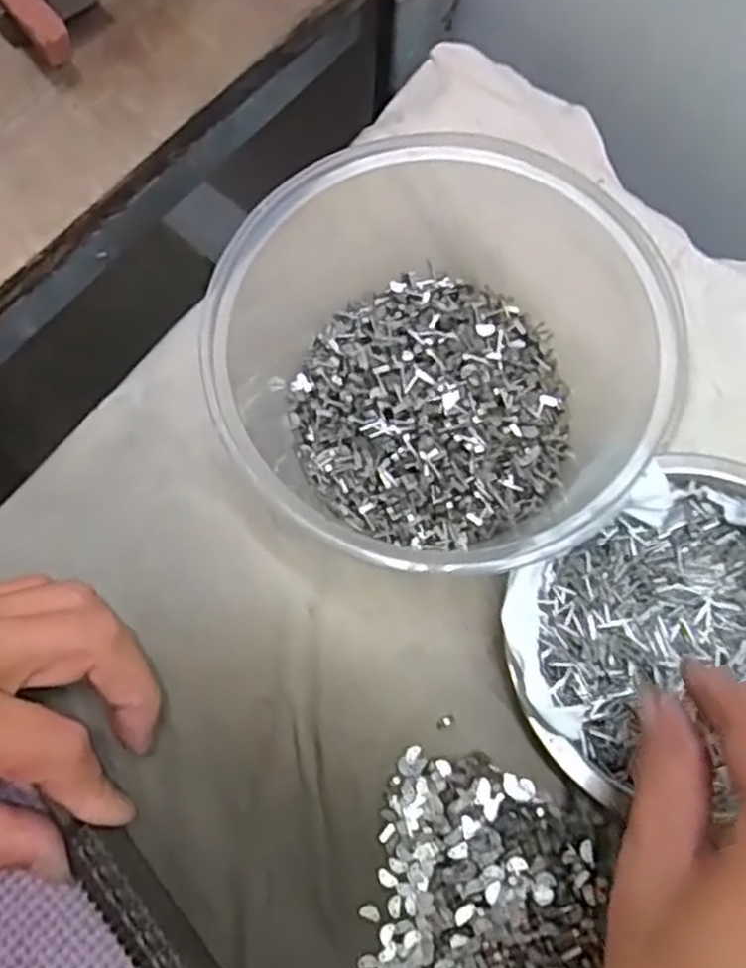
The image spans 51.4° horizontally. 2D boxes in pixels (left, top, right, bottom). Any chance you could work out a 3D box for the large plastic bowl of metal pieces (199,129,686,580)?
[{"bbox_3d":[0.019,-0.044,0.258,0.134,0.060,0.130,0,74,-1],"label":"large plastic bowl of metal pieces"}]

